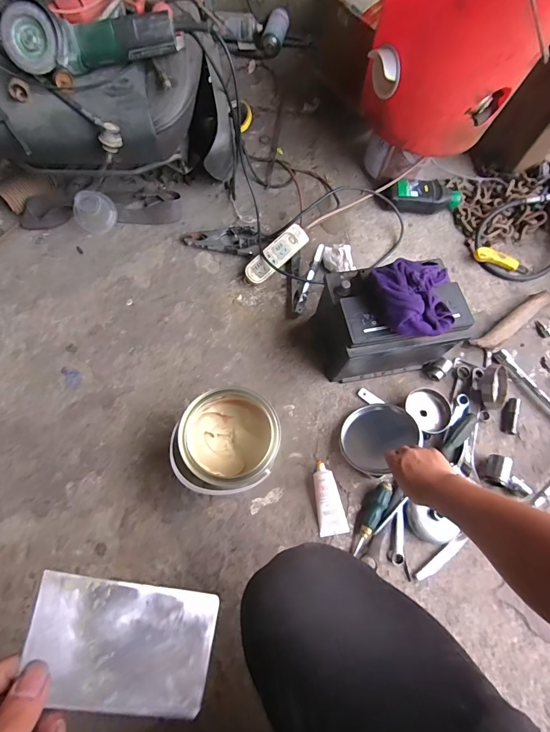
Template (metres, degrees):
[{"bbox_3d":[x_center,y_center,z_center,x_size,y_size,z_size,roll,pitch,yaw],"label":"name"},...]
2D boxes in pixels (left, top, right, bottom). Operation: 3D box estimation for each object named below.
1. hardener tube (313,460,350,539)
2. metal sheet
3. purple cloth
[{"bbox_3d":[0.104,0.252,0.689,0.052,0.034,0.129,-6,70,-5],"label":"hardener tube"},{"bbox_3d":[-0.112,0.208,0.271,0.134,0.004,0.076,20,53,-18],"label":"metal sheet"},{"bbox_3d":[0.244,-0.117,0.601,0.143,0.047,0.134,-10,69,-8],"label":"purple cloth"}]

